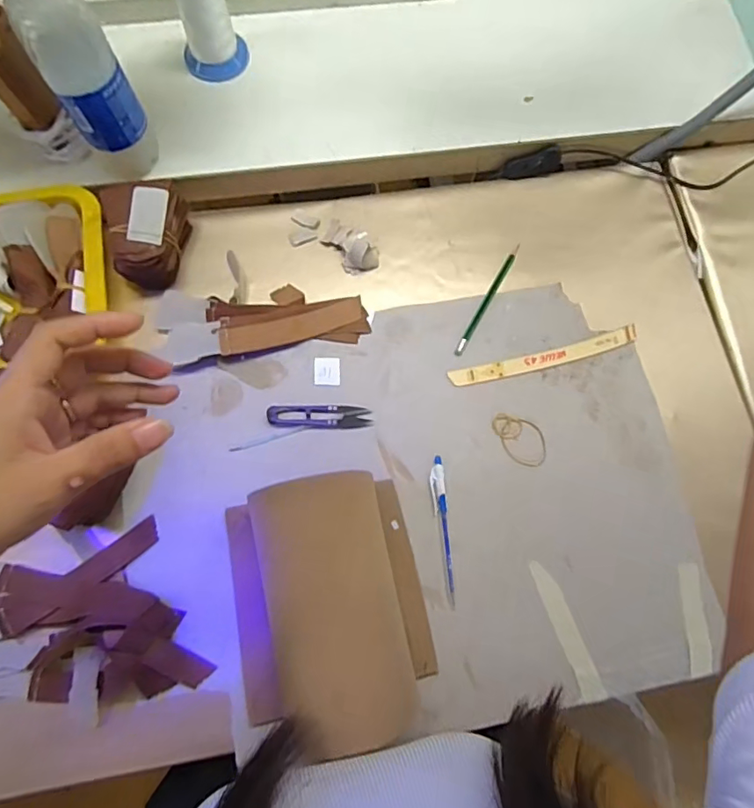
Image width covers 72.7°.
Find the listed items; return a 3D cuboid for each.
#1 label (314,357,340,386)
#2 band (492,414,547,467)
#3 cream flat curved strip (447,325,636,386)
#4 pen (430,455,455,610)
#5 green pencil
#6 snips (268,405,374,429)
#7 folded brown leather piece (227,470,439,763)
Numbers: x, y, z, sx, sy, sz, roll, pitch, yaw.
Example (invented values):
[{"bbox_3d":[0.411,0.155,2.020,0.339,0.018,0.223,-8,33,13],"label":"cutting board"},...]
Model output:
[{"bbox_3d":[-0.051,-0.034,0.525,0.026,0.004,0.029,1,76,-3],"label":"label"},{"bbox_3d":[0.146,0.034,0.515,0.041,0.004,0.063,-28,79,-9],"label":"band"},{"bbox_3d":[0.177,-0.048,0.534,0.206,0.004,0.021,-15,77,-6],"label":"cream flat curved strip"},{"bbox_3d":[0.063,0.120,0.488,0.013,0.006,0.137,-4,76,-4],"label":"pen"},{"bbox_3d":[0.119,-0.114,0.546,0.010,0.012,0.144,30,76,5],"label":"green pencil"},{"bbox_3d":[-0.057,0.013,0.510,0.102,0.008,0.024,-1,76,-3],"label":"snips"},{"bbox_3d":[-0.042,0.160,0.410,0.164,0.137,0.171,-12,77,-6],"label":"folded brown leather piece"}]

